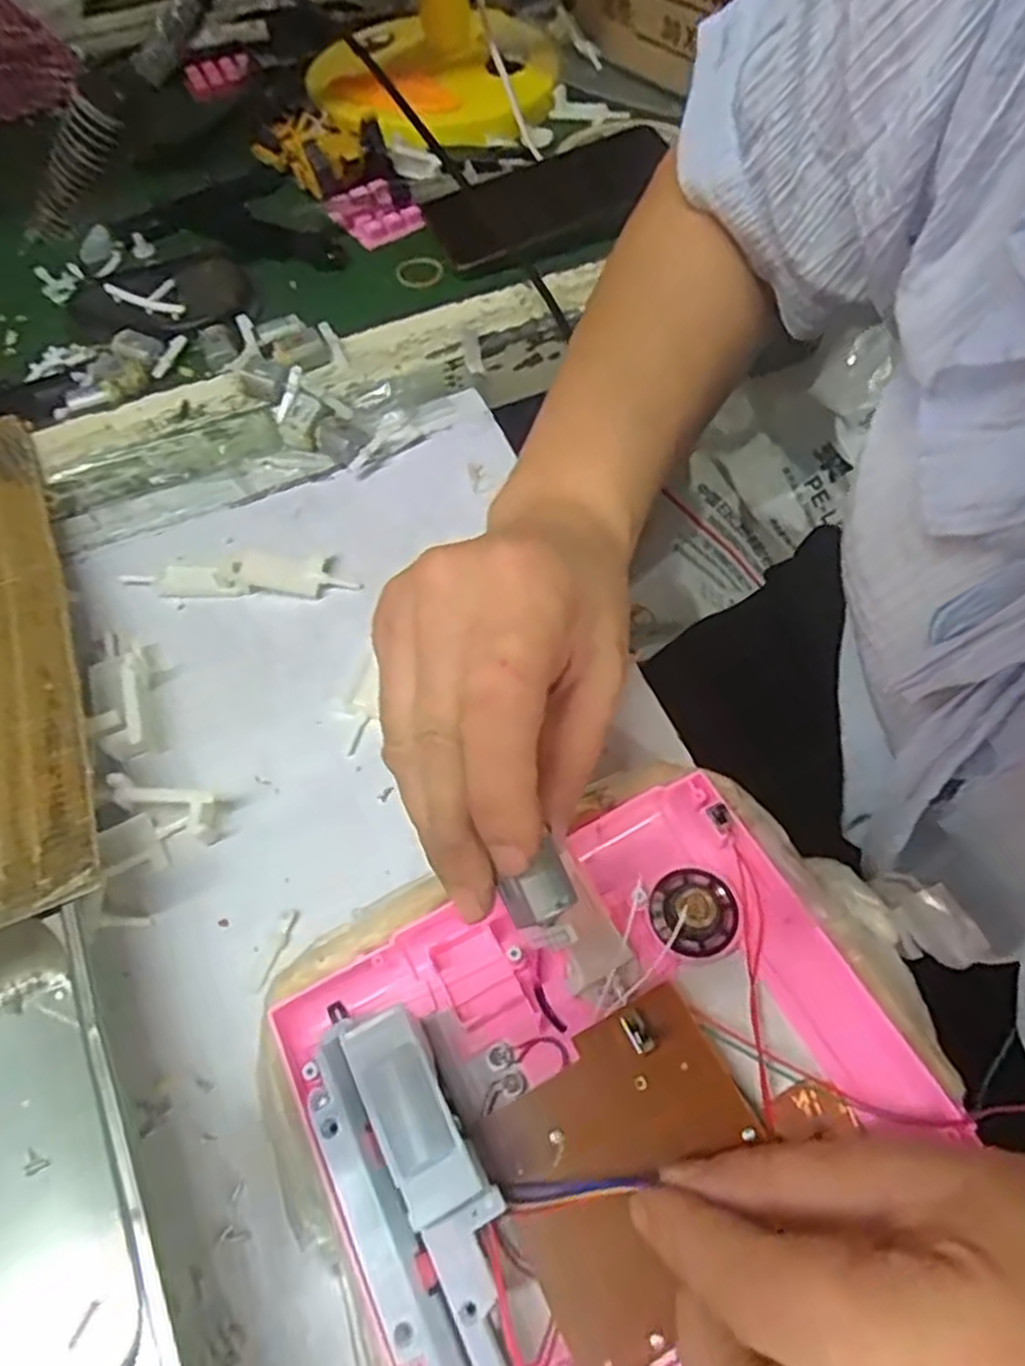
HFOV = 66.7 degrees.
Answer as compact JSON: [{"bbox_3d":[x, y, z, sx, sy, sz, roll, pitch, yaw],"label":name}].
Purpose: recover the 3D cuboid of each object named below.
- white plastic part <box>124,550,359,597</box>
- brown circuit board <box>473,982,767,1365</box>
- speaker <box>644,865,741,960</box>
[{"bbox_3d":[-0.132,-0.052,0.375,0.110,0.013,0.023,-4,59,1],"label":"white plastic part"},{"bbox_3d":[0.034,0.136,0.219,0.072,0.009,0.072,-26,61,-12],"label":"brown circuit board"},{"bbox_3d":[0.059,0.074,0.253,0.028,0.007,0.027,-2,59,3],"label":"speaker"}]

